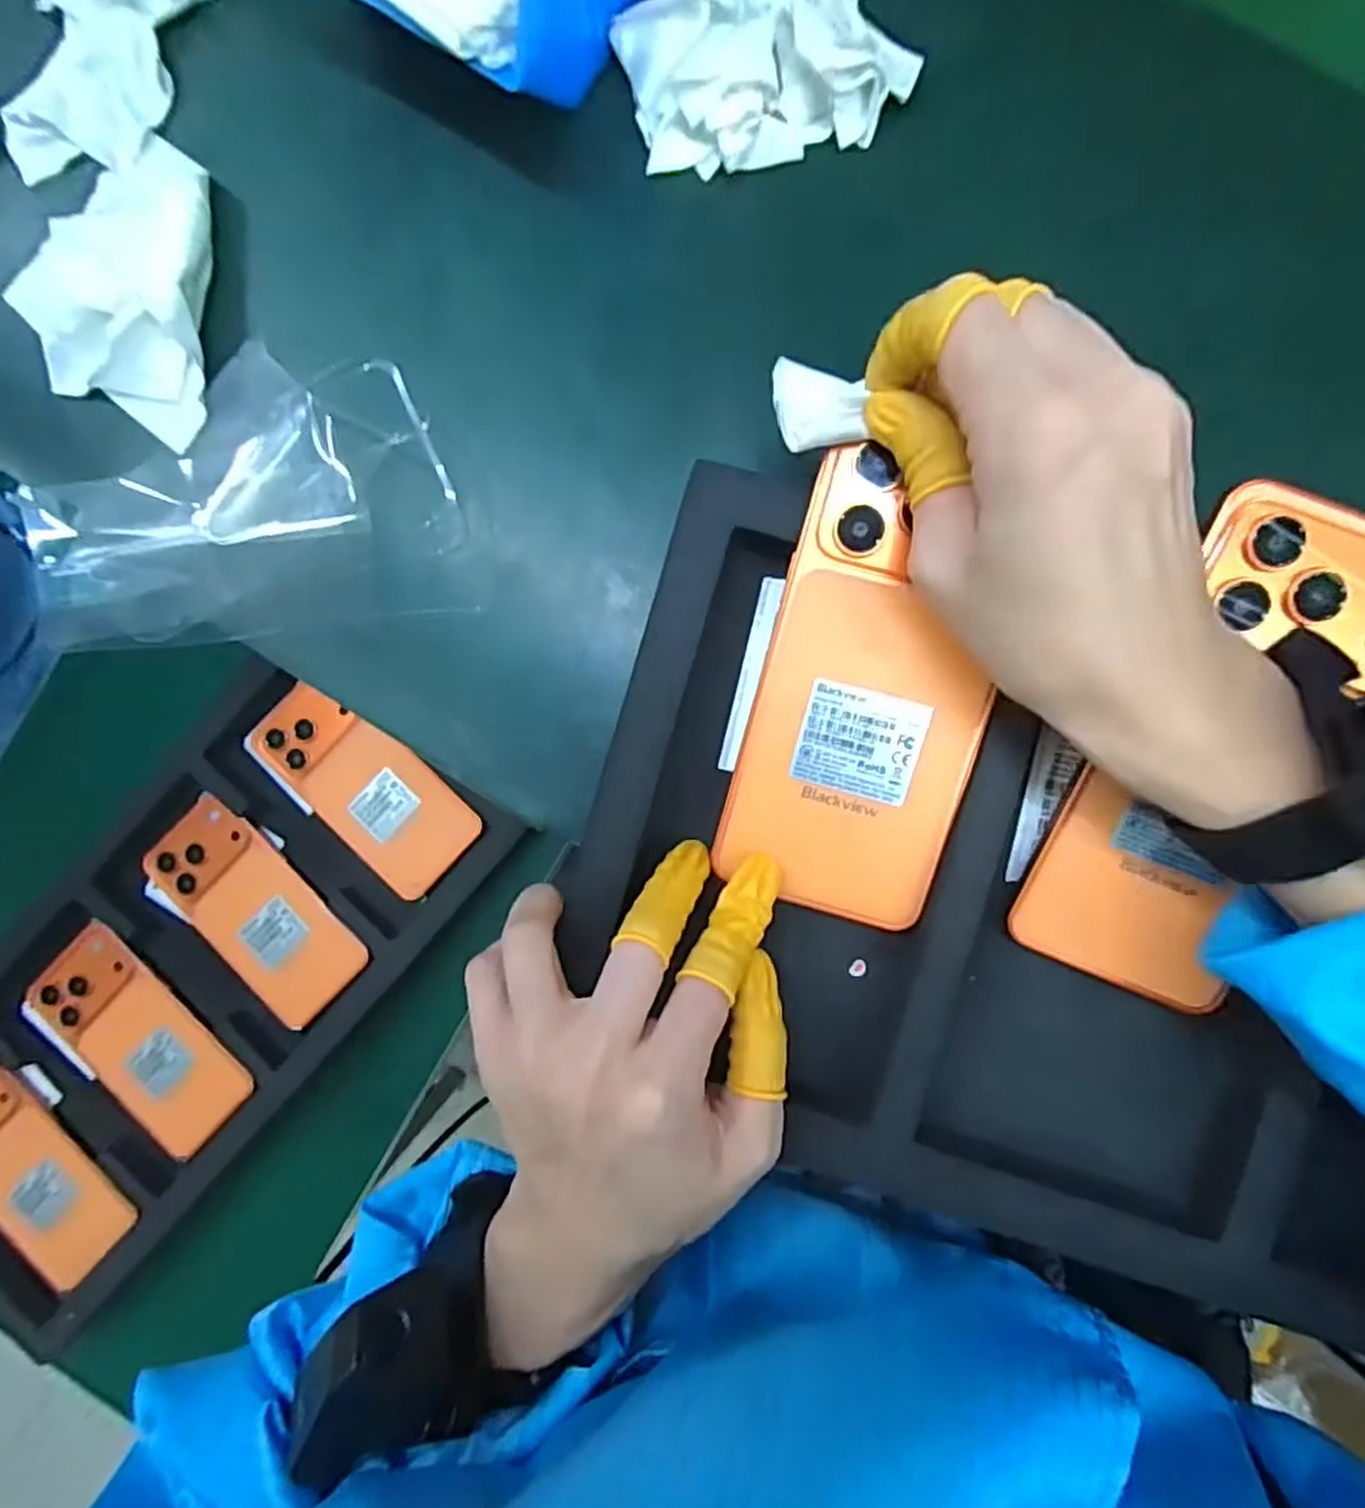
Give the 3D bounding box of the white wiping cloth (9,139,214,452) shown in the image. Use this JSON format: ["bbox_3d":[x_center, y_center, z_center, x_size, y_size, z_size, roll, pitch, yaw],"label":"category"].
[{"bbox_3d":[-0.224,-0.185,0.291,0.076,0.018,0.112,4,87,3],"label":"white wiping cloth"}]

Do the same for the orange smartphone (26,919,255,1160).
[{"bbox_3d":[-0.376,0.198,0.515,0.166,0.016,0.071,44,90,4],"label":"orange smartphone"}]

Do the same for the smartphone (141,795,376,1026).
[{"bbox_3d":[-0.295,0.108,0.513,0.164,0.008,0.073,44,90,4],"label":"smartphone"}]

